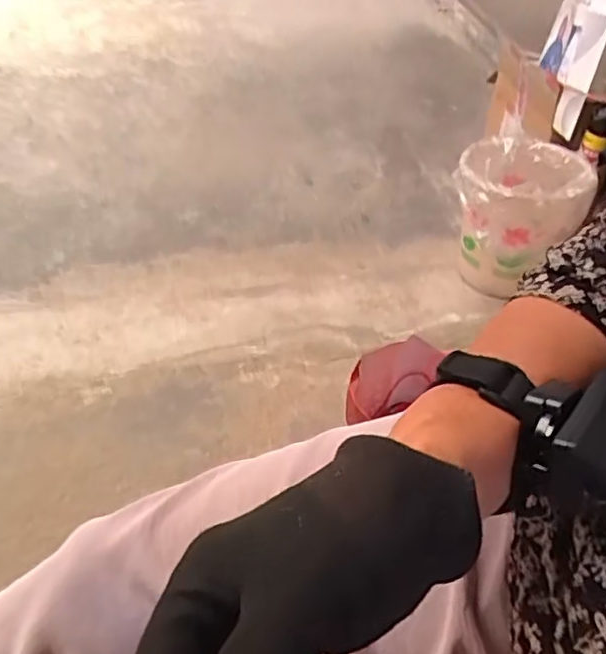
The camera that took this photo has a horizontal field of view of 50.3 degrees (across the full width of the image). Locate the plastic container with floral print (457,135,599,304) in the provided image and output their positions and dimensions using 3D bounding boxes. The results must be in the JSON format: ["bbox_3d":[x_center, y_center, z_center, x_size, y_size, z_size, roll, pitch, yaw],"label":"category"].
[{"bbox_3d":[0.374,-0.183,1.159,0.217,0.236,0.190,16,47,12],"label":"plastic container with floral print"}]

